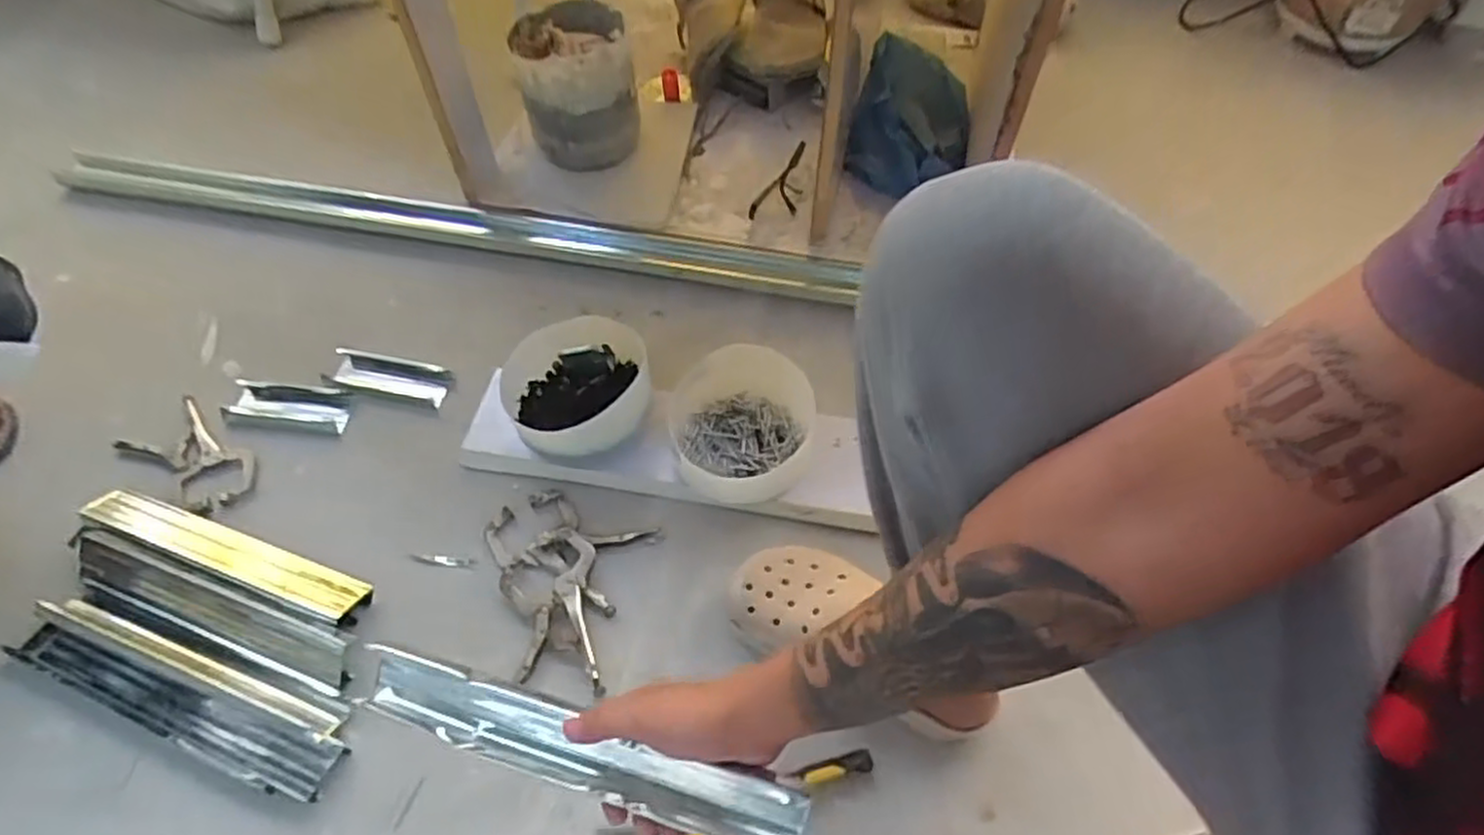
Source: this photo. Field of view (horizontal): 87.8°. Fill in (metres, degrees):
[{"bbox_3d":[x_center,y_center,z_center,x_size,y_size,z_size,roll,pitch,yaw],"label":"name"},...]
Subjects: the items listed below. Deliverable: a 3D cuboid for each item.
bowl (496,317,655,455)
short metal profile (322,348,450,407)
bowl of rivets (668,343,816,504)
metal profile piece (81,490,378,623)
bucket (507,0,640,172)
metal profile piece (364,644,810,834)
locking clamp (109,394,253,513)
[{"bbox_3d":[-0.169,-0.032,0.820,0.160,0.077,0.144,-25,60,-16],"label":"bowl"},{"bbox_3d":[-0.421,-0.050,0.930,0.151,0.016,0.056,13,57,8],"label":"short metal profile"},{"bbox_3d":[0.000,0.008,0.814,0.151,0.085,0.149,0,56,0],"label":"bowl of rivets"},{"bbox_3d":[-0.530,0.135,0.785,0.329,0.018,0.046,17,58,11],"label":"metal profile piece"},{"bbox_3d":[-0.219,-0.433,1.031,0.148,0.182,0.146,0,56,0],"label":"bucket"},{"bbox_3d":[-0.109,0.212,0.505,0.306,0.025,0.053,14,98,13],"label":"metal profile piece"},{"bbox_3d":[-0.616,0.046,0.865,0.174,0.018,0.087,32,62,19],"label":"locking clamp"}]

